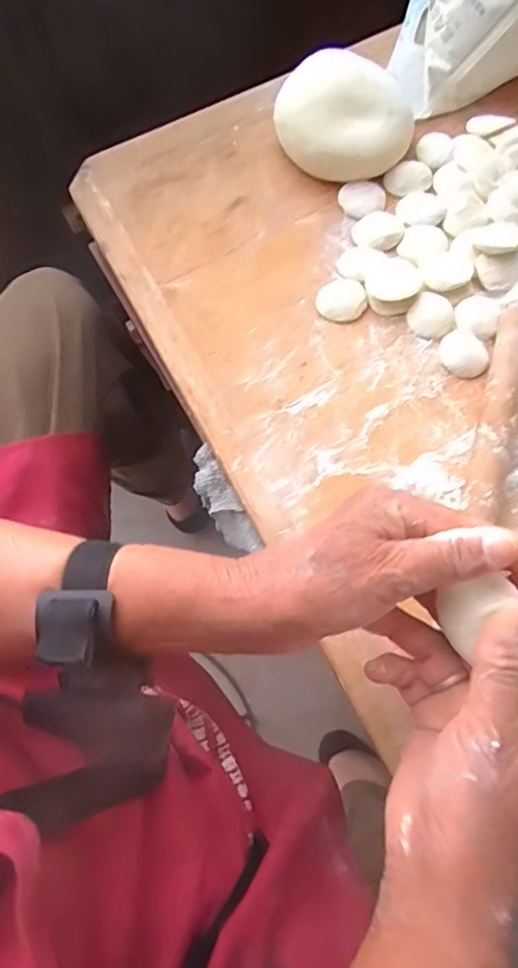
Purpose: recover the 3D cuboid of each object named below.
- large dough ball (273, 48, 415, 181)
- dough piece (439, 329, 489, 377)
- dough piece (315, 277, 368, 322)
[{"bbox_3d":[0.075,-0.324,0.500,0.117,0.051,0.091,7,71,5],"label":"large dough ball"},{"bbox_3d":[0.160,-0.102,0.441,0.036,0.008,0.034,-1,70,2],"label":"dough piece"},{"bbox_3d":[0.068,-0.150,0.462,0.041,0.007,0.038,-1,70,2],"label":"dough piece"}]

